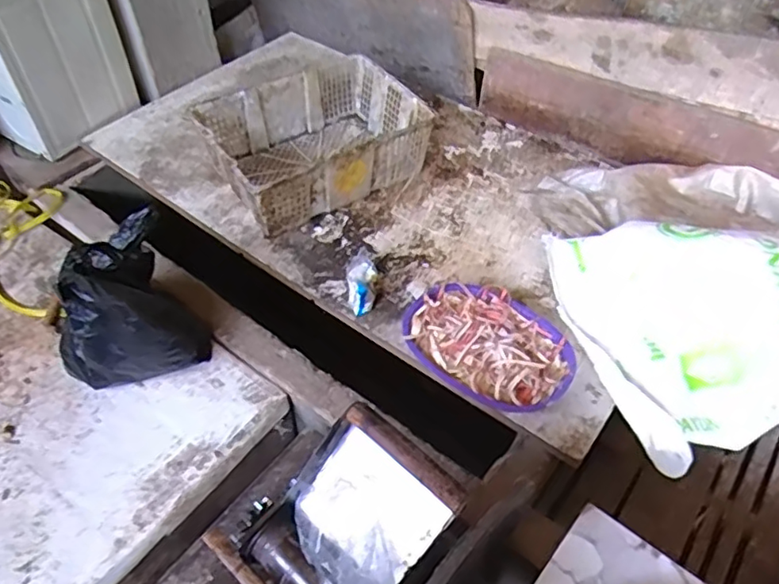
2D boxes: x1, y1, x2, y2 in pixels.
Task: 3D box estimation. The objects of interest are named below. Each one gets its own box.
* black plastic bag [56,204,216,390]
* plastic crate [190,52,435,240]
[{"bbox_3d":[-0.472,0.020,1.054,0.244,0.282,0.199,-28,56,-24],"label":"black plastic bag"},{"bbox_3d":[-0.182,-0.360,1.447,0.476,0.167,0.371,-23,54,-21],"label":"plastic crate"}]

